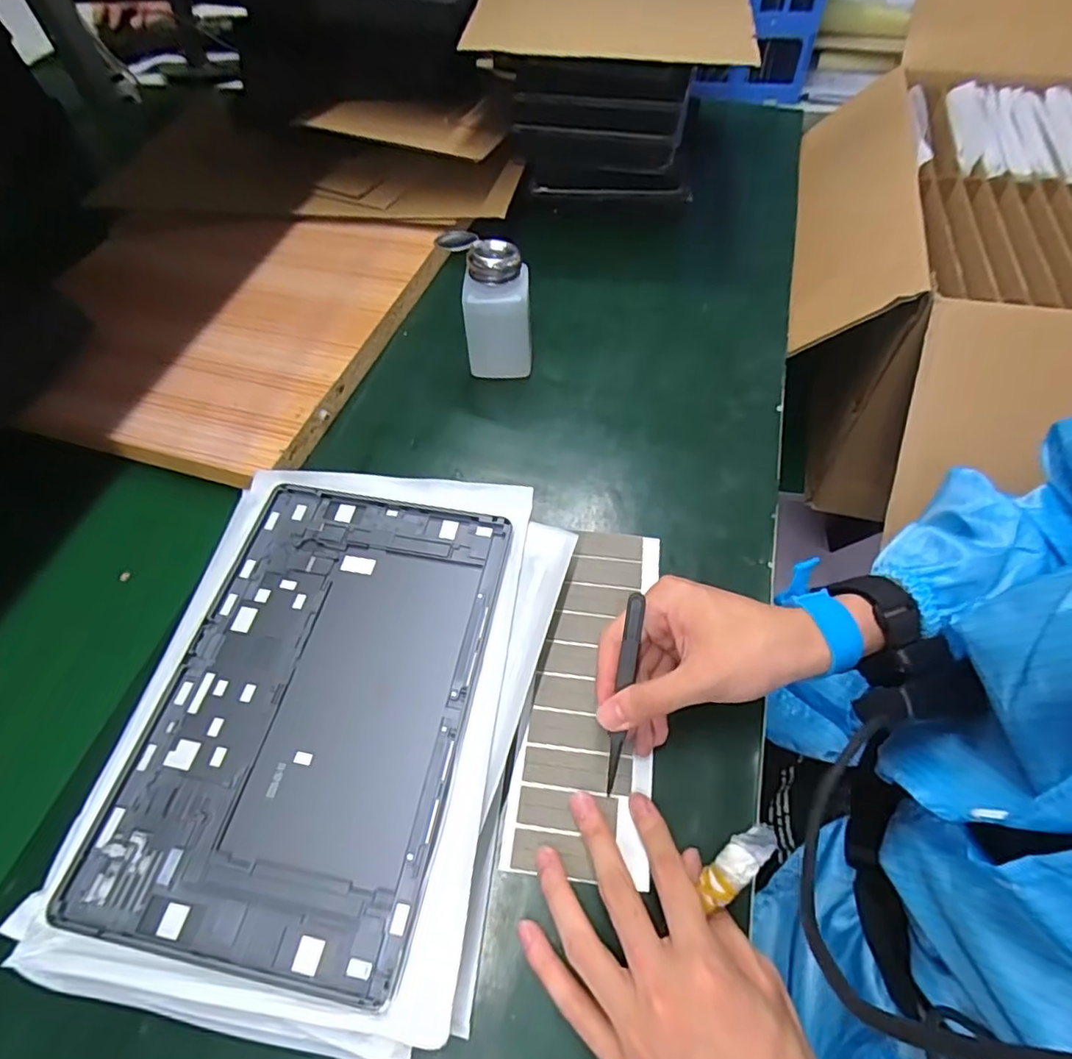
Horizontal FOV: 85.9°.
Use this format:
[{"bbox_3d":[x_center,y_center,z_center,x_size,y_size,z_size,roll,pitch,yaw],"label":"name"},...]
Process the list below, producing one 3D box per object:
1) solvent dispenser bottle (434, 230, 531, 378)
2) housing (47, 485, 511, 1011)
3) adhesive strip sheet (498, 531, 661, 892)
[{"bbox_3d":[-0.036,-0.182,0.478,0.067,0.110,0.056,-9,57,-2],"label":"solvent dispenser bottle"},{"bbox_3d":[-0.121,0.090,0.325,0.167,0.012,0.252,7,58,8],"label":"housing"},{"bbox_3d":[0.035,0.094,0.364,0.078,0.004,0.215,6,58,6],"label":"adhesive strip sheet"}]

